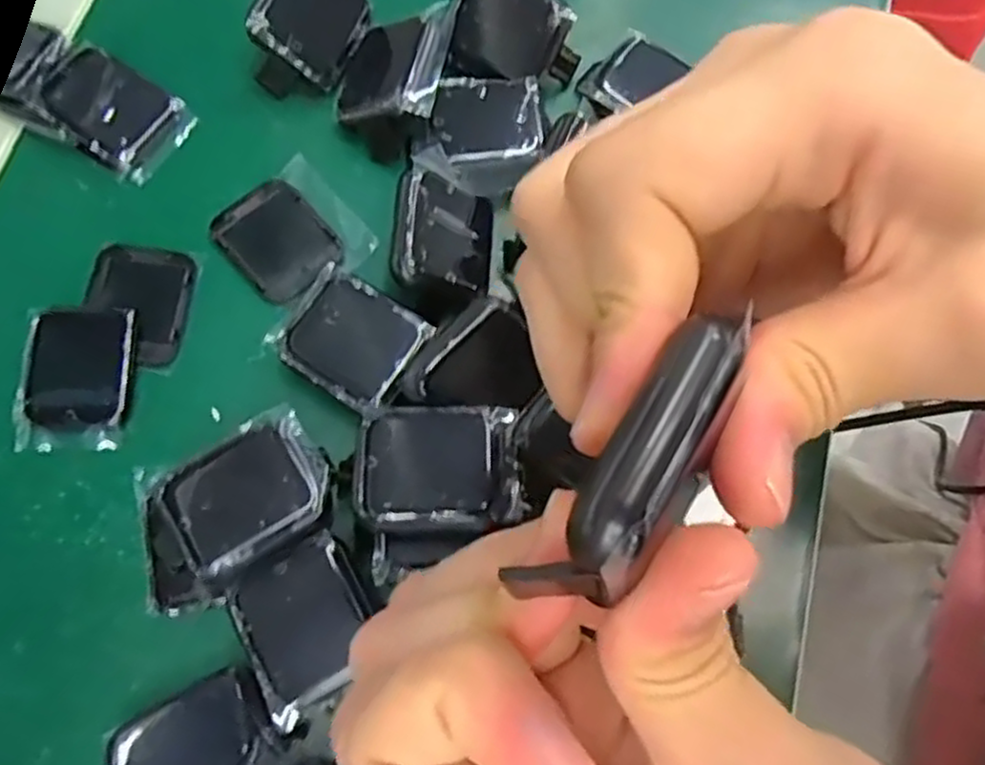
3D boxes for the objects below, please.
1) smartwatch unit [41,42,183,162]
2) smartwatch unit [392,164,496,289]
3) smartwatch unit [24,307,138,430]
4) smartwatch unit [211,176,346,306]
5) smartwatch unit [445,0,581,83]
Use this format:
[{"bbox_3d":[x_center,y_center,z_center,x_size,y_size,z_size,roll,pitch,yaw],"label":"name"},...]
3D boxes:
[{"bbox_3d":[-0.135,-0.097,0.255,0.039,0.006,0.035,30,65,-12],"label":"smartwatch unit"},{"bbox_3d":[-0.016,-0.049,0.242,0.033,0.007,0.036,13,75,-31],"label":"smartwatch unit"},{"bbox_3d":[-0.130,-0.005,0.232,0.030,0.008,0.038,-1,73,-4],"label":"smartwatch unit"},{"bbox_3d":[-0.074,-0.049,0.253,0.033,0.004,0.040,-42,80,-15],"label":"smartwatch unit"},{"bbox_3d":[0.009,-0.127,0.269,0.045,0.007,0.037,21,110,1],"label":"smartwatch unit"}]

